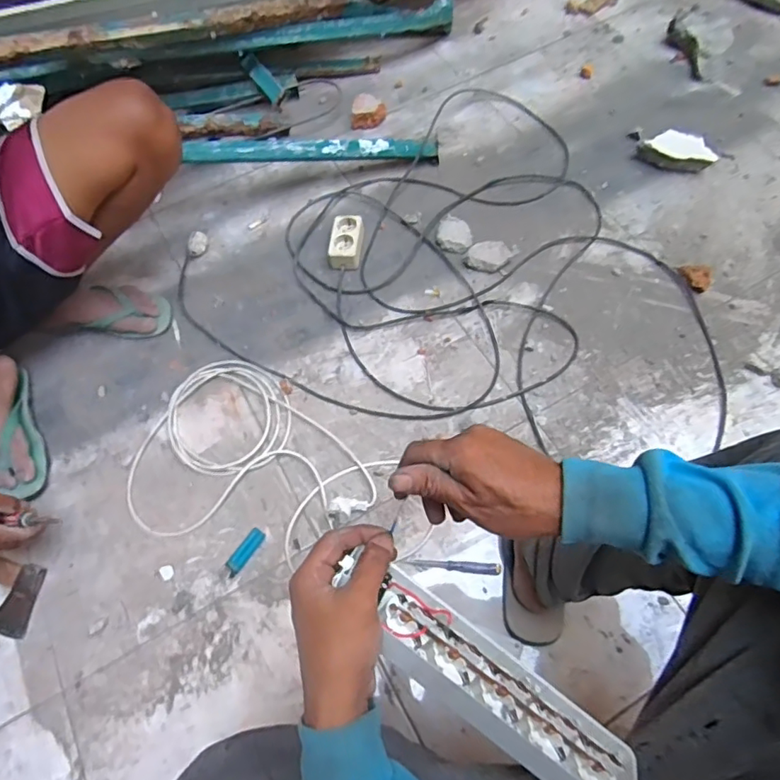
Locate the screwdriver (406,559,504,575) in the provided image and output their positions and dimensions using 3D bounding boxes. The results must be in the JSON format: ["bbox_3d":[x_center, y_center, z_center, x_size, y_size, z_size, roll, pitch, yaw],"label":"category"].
[{"bbox_3d":[0.092,0.258,0.788,0.134,0.010,0.016,3,65,3],"label":"screwdriver"}]

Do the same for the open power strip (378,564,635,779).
[{"bbox_3d":[0.082,0.227,0.404,0.240,0.034,0.061,38,70,1],"label":"open power strip"}]

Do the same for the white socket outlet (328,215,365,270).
[{"bbox_3d":[-0.083,-0.286,1.043,0.061,0.037,0.106,5,65,4],"label":"white socket outlet"}]

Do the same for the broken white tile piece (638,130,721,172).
[{"bbox_3d":[0.585,-0.485,1.103,0.147,0.051,0.065,22,67,11],"label":"broken white tile piece"}]

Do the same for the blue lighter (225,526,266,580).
[{"bbox_3d":[-0.218,0.241,0.807,0.024,0.014,0.075,33,70,16],"label":"blue lighter"}]

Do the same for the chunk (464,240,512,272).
[{"bbox_3d":[0.184,-0.250,1.011,0.078,0.033,0.063,20,67,10],"label":"chunk"}]

